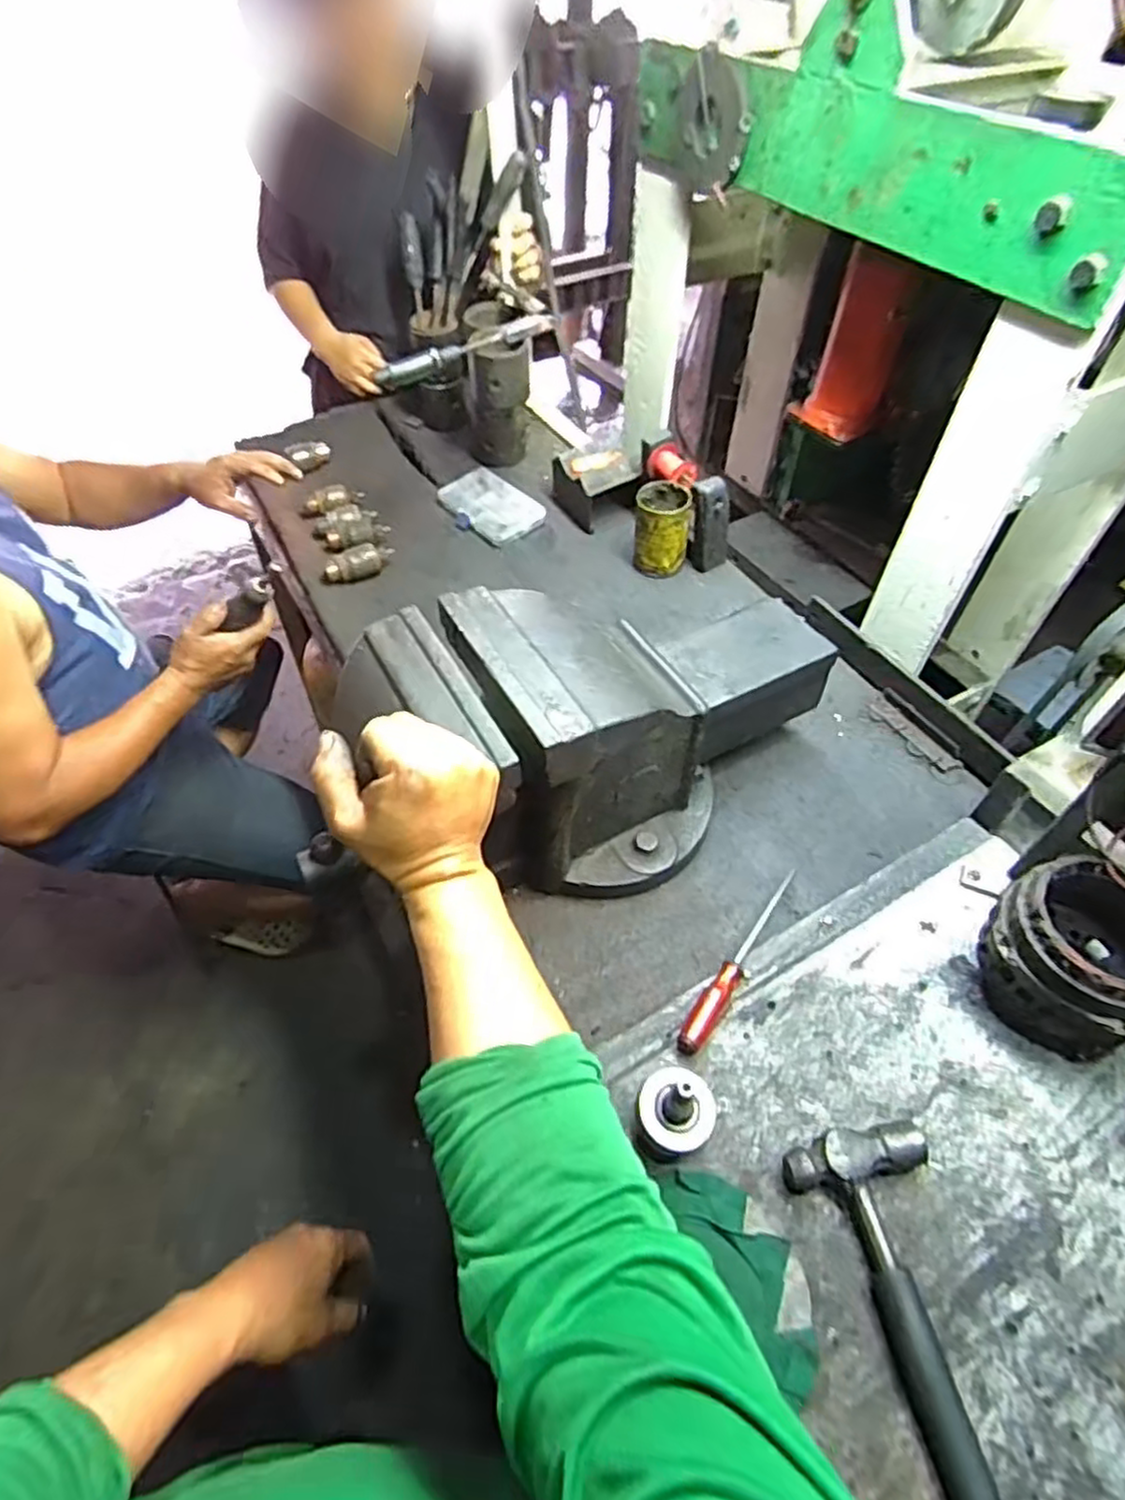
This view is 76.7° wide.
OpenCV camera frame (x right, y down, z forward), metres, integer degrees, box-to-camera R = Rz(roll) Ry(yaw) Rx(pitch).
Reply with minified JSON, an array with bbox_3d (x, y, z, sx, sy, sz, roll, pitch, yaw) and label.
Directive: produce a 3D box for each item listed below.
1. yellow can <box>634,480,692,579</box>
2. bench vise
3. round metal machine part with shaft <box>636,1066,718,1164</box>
[{"bbox_3d":[0.143,-0.318,1.035,0.077,0.108,0.075,1,52,1],"label":"yellow can"},{"bbox_3d":[0.070,-0.030,0.689,0.454,0.239,0.199,-16,53,-12],"label":"bench vise"},{"bbox_3d":[0.088,0.268,0.538,0.054,0.104,0.058,0,52,0],"label":"round metal machine part with shaft"}]

